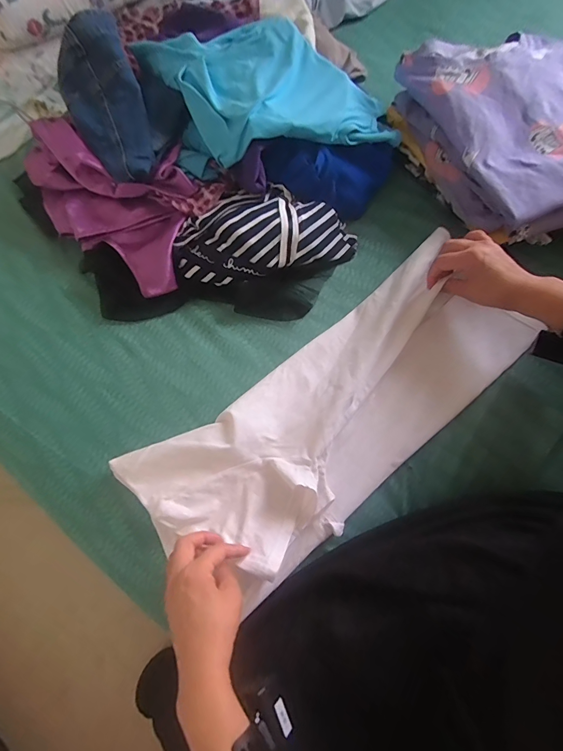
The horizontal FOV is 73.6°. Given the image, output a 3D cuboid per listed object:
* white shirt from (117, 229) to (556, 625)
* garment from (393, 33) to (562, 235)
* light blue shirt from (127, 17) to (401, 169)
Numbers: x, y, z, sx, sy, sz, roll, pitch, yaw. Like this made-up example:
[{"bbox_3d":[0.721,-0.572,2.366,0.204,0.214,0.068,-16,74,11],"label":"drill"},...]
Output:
[{"bbox_3d":[0.078,0.043,0.496,0.539,0.052,0.230,-34,72,-11],"label":"white shirt"},{"bbox_3d":[0.354,-0.363,0.556,0.232,0.104,0.311,-23,70,-8],"label":"garment"},{"bbox_3d":[-0.016,-0.416,0.565,0.371,0.096,0.217,-8,68,-2],"label":"light blue shirt"}]

